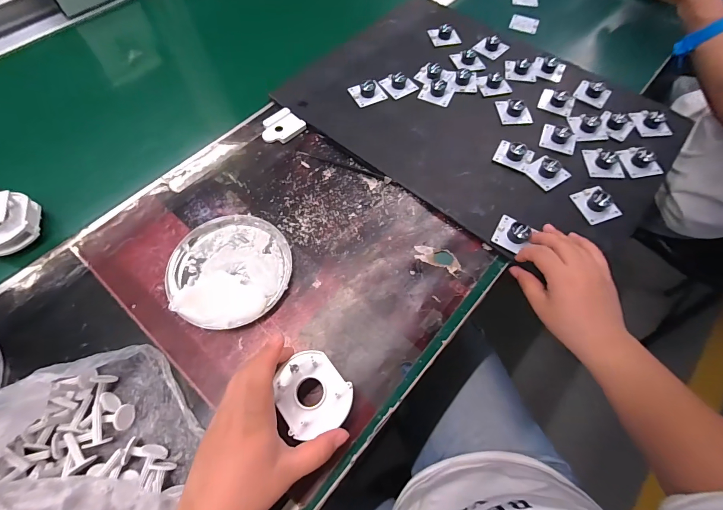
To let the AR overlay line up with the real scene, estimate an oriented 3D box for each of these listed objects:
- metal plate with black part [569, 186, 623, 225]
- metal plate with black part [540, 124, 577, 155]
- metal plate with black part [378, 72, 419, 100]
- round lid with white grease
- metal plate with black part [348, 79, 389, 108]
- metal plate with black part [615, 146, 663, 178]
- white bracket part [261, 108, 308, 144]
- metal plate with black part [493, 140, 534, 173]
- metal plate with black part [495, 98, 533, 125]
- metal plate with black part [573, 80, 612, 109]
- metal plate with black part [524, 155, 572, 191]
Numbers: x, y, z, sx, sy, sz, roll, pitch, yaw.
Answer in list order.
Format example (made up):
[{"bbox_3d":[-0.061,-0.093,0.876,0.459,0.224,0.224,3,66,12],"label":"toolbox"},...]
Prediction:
[{"bbox_3d":[0.276,-0.063,0.393,0.037,0.015,0.047,-10,64,-6],"label":"metal plate with black part"},{"bbox_3d":[0.264,-0.160,0.445,0.042,0.015,0.049,21,65,9],"label":"metal plate with black part"},{"bbox_3d":[0.053,-0.251,0.486,0.041,0.019,0.047,-36,69,-17],"label":"metal plate with black part"},{"bbox_3d":[-0.143,0.014,0.363,0.127,0.015,0.126,0,64,-1],"label":"round lid with white grease"},{"bbox_3d":[0.010,-0.235,0.478,0.045,0.018,0.041,-25,67,-13],"label":"metal plate with black part"},{"bbox_3d":[0.355,-0.123,0.423,0.042,0.018,0.047,-10,64,-6],"label":"metal plate with black part"},{"bbox_3d":[-0.110,-0.174,0.457,0.055,0.008,0.046,-35,69,-17],"label":"white bracket part"},{"bbox_3d":[0.195,-0.129,0.426,0.044,0.021,0.038,26,66,11],"label":"metal plate with black part"},{"bbox_3d":[0.212,-0.202,0.466,0.042,0.017,0.046,0,64,-1],"label":"metal plate with black part"},{"bbox_3d":[0.334,-0.235,0.482,0.043,0.017,0.044,33,68,15],"label":"metal plate with black part"},{"bbox_3d":[0.233,-0.106,0.416,0.045,0.018,0.041,-30,68,-15],"label":"metal plate with black part"}]

